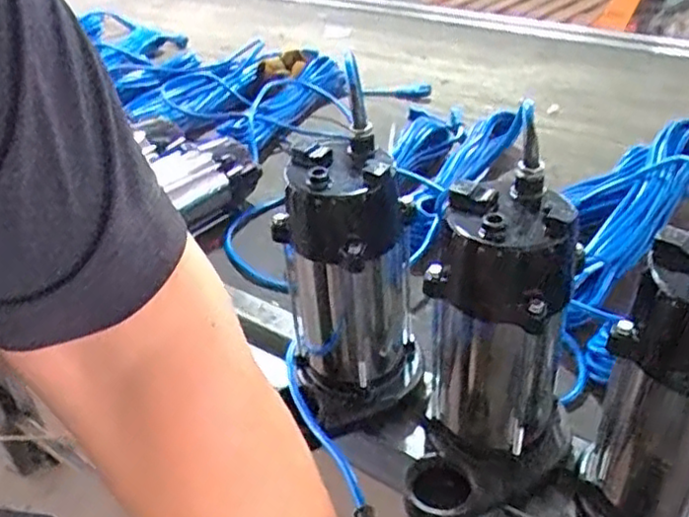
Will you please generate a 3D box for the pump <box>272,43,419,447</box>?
[{"bbox_3d":[0.004,0.027,0.570,0.110,0.252,0.107,1,36,7],"label":"pump"}]

